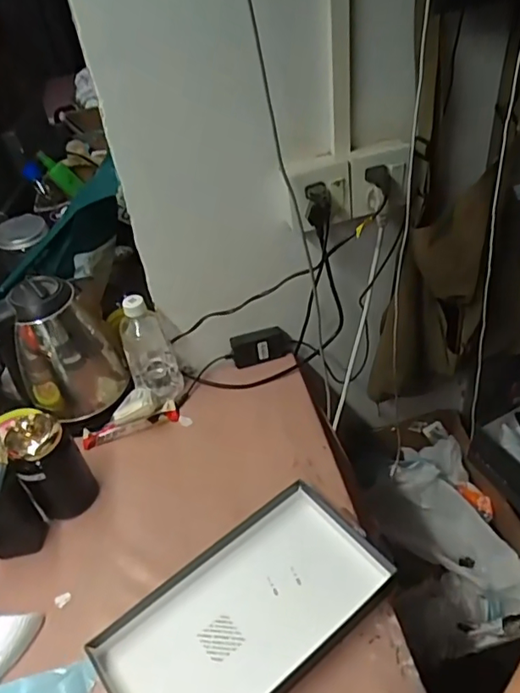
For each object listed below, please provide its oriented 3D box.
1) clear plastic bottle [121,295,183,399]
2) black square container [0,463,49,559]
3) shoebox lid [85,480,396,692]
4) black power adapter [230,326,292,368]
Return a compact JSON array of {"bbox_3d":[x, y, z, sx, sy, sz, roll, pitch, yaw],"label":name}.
[{"bbox_3d":[-0.167,0.003,0.837,0.073,0.177,0.063,-18,43,-11],"label":"clear plastic bottle"},{"bbox_3d":[-0.310,0.201,0.675,0.055,0.130,0.050,-12,42,-5],"label":"black square container"},{"bbox_3d":[-0.016,0.289,0.613,0.304,0.028,0.163,-32,47,-25],"label":"shoebox lid"},{"bbox_3d":[0.003,0.000,0.914,0.097,0.050,0.030,-11,42,-4],"label":"black power adapter"}]

